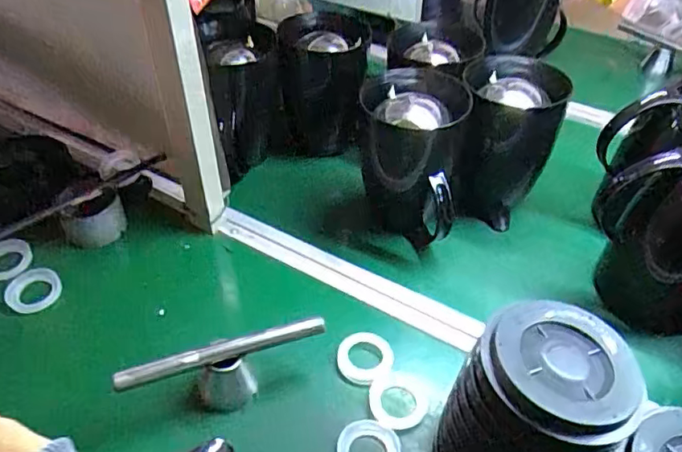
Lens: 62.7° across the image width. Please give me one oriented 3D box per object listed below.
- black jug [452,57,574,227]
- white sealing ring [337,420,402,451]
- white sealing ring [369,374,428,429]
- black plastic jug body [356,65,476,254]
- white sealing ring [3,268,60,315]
[{"bbox_3d":[0.205,-0.104,0.734,0.118,0.182,0.137,10,42,9],"label":"black jug"},{"bbox_3d":[0.027,0.212,0.523,0.058,0.004,0.055,11,58,9],"label":"white sealing ring"},{"bbox_3d":[0.059,0.174,0.561,0.056,0.006,0.054,1,41,-1],"label":"white sealing ring"},{"bbox_3d":[0.086,-0.080,0.716,0.126,0.192,0.148,7,41,5],"label":"black plastic jug body"},{"bbox_3d":[-0.360,0.073,0.656,0.059,0.019,0.056,1,41,-1],"label":"white sealing ring"}]

